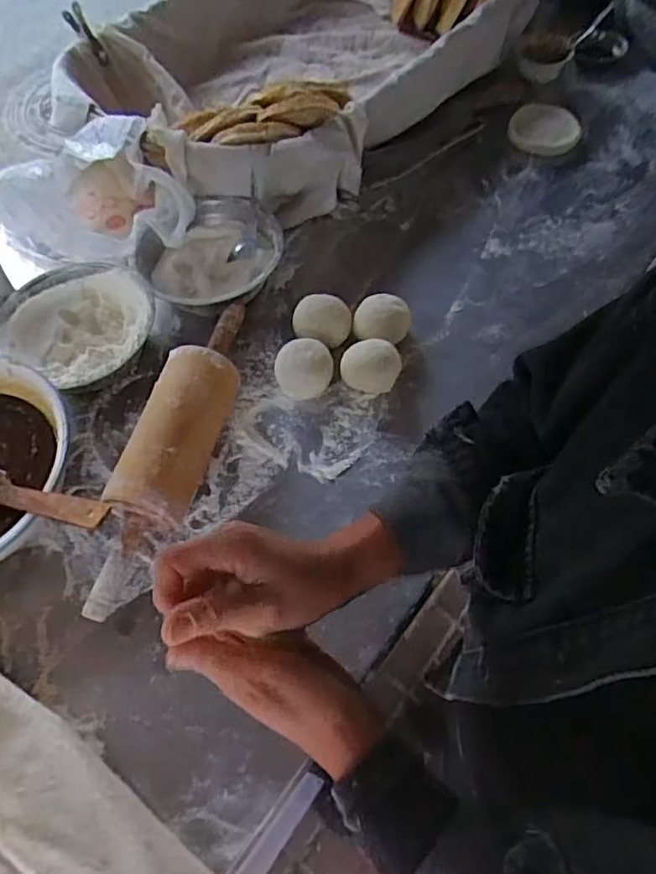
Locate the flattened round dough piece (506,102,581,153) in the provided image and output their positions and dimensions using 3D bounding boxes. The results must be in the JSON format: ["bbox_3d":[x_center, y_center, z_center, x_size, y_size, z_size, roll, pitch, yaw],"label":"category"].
[{"bbox_3d":[0.343,-0.488,0.948,0.107,0.020,0.122,16,61,12],"label":"flattened round dough piece"}]

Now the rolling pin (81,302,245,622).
[{"bbox_3d":[-0.157,0.007,0.630,0.078,0.082,0.369,15,61,11],"label":"rolling pin"}]

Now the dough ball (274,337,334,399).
[{"bbox_3d":[-0.029,-0.083,0.705,0.064,0.054,0.061,-1,59,2],"label":"dough ball"}]

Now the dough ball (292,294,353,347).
[{"bbox_3d":[-0.007,-0.139,0.735,0.069,0.045,0.056,-4,59,0],"label":"dough ball"}]

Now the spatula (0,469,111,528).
[{"bbox_3d":[-0.272,0.057,0.554,0.200,0.010,0.042,5,57,32],"label":"spatula"}]

